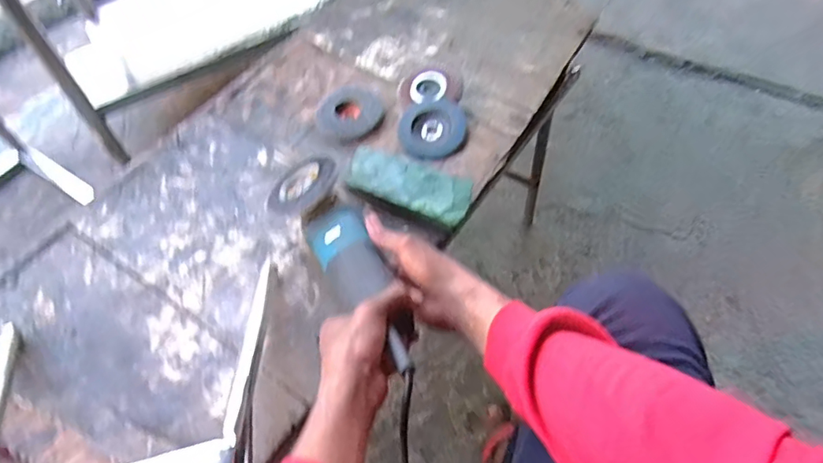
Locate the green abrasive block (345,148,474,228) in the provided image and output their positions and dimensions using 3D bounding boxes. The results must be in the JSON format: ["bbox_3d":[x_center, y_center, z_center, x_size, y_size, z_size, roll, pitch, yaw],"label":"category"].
[{"bbox_3d":[-0.007,-0.058,0.671,0.169,0.024,0.066,23,60,18],"label":"green abrasive block"}]

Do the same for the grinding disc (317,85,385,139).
[{"bbox_3d":[-0.086,-0.173,0.765,0.089,0.016,0.093,-2,55,3],"label":"grinding disc"}]

